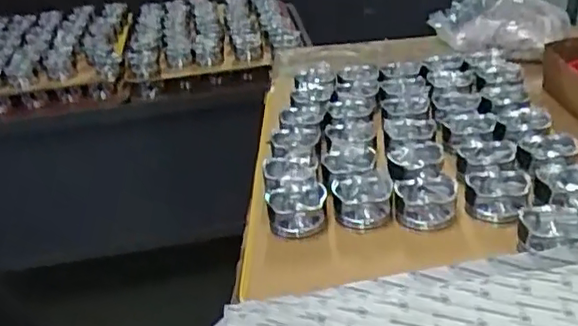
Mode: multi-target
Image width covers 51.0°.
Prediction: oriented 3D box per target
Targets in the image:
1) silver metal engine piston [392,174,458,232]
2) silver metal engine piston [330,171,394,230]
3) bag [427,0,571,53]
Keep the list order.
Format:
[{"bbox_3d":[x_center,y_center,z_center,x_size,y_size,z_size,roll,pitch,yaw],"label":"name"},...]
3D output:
[{"bbox_3d":[0.189,0.050,0.834,0.081,0.041,0.088,2,32,16],"label":"silver metal engine piston"},{"bbox_3d":[0.102,0.049,0.849,0.081,0.044,0.085,-1,31,10],"label":"silver metal engine piston"},{"bbox_3d":[0.446,-0.317,1.297,0.270,0.089,0.177,10,35,24],"label":"bag"}]

